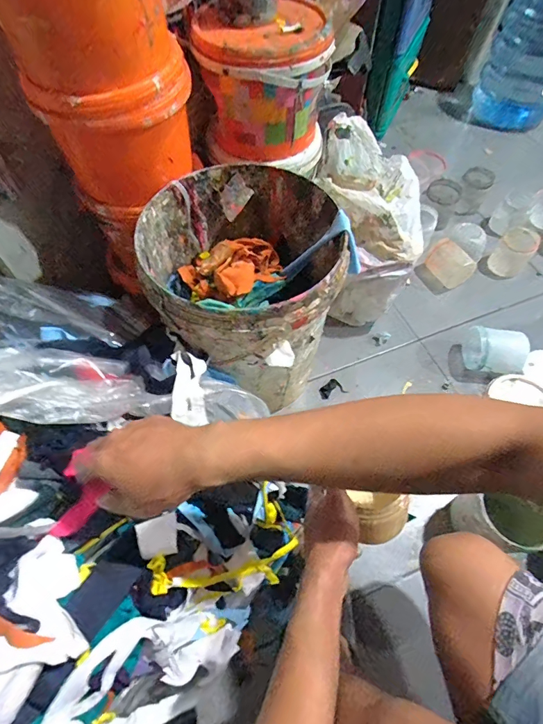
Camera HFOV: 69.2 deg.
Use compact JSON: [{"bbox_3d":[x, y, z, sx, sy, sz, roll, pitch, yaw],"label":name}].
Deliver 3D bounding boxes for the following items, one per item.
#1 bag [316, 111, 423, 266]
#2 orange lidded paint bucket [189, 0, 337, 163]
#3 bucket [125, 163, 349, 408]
[{"bbox_3d":[0.194,-0.348,0.778,0.157,0.137,0.305,-38,67,-20],"label":"bag"},{"bbox_3d":[-0.014,-0.451,0.648,0.190,0.173,0.158,-16,61,-10],"label":"orange lidded paint bucket"},{"bbox_3d":[-0.041,-0.103,0.702,0.304,0.325,0.293,0,60,0],"label":"bucket"}]

